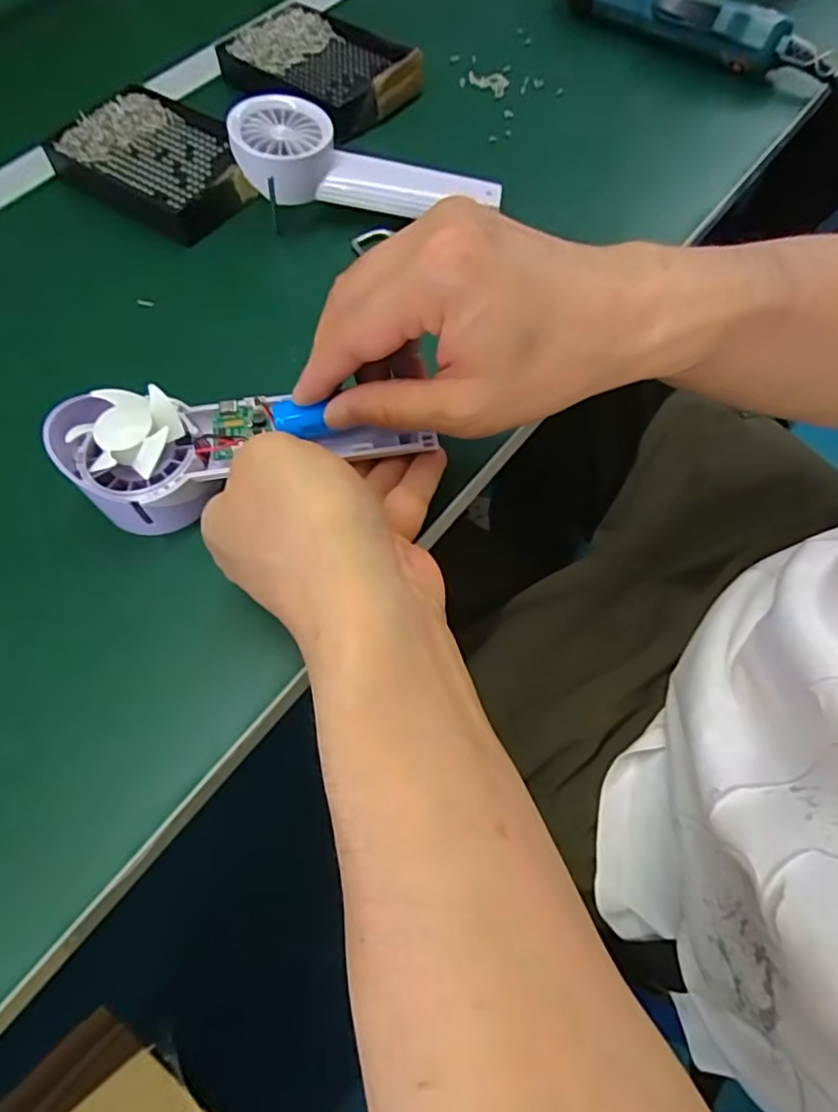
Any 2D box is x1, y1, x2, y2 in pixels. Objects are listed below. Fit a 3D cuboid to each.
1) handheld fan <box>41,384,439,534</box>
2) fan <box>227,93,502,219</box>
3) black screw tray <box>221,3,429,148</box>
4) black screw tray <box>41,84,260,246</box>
[{"bbox_3d":[-0.083,-0.053,0.294,0.165,0.044,0.054,-7,64,-3],"label":"handheld fan"},{"bbox_3d":[-0.033,-0.251,0.394,0.166,0.031,0.056,6,63,-12],"label":"fan"},{"bbox_3d":[-0.078,-0.374,0.464,0.147,0.027,0.100,36,70,18],"label":"black screw tray"},{"bbox_3d":[-0.177,-0.273,0.416,0.138,0.019,0.091,32,69,16],"label":"black screw tray"}]

